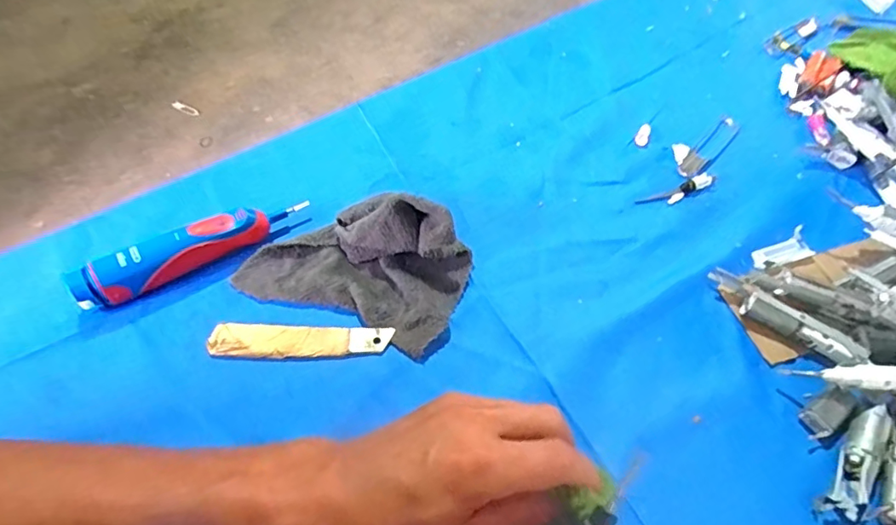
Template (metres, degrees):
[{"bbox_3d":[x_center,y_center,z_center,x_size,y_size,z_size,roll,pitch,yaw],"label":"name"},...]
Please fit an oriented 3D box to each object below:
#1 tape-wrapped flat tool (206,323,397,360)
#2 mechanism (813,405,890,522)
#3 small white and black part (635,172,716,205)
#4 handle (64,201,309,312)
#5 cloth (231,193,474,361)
[{"bbox_3d":[-0.099,0.053,0.358,0.119,0.006,0.023,1,59,-4],"label":"tape-wrapped flat tool"},{"bbox_3d":[0.255,0.124,0.332,0.018,0.020,0.080,37,63,17],"label":"mechanism"},{"bbox_3d":[0.195,-0.060,0.448,0.075,0.004,0.014,-20,63,-16],"label":"small white and black part"},{"bbox_3d":[-0.177,-0.010,0.375,0.153,0.036,0.022,-27,65,-19],"label":"handle"},{"bbox_3d":[-0.065,-0.005,0.370,0.150,0.052,0.085,19,60,7],"label":"cloth"}]

